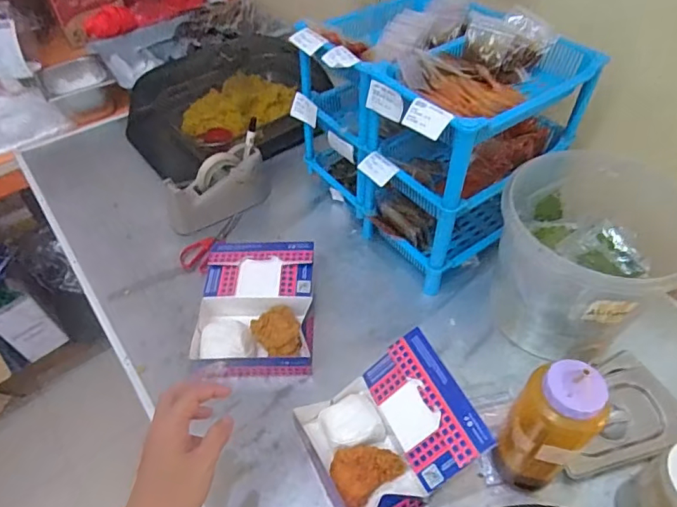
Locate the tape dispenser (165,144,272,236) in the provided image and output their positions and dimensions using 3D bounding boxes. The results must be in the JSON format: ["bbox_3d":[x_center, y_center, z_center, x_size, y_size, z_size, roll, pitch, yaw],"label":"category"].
[{"bbox_3d":[-0.235,-0.123,0.957,0.205,0.111,0.074,-35,57,-27],"label":"tape dispenser"}]

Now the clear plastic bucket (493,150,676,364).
[{"bbox_3d":[0.356,0.010,0.756,0.227,0.242,0.238,0,48,0],"label":"clear plastic bucket"}]

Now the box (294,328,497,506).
[{"bbox_3d":[0.062,0.231,0.635,0.190,0.125,0.172,-22,52,-18],"label":"box"}]

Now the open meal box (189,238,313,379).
[{"bbox_3d":[-0.129,0.084,0.799,0.174,0.081,0.220,0,48,0],"label":"open meal box"}]

